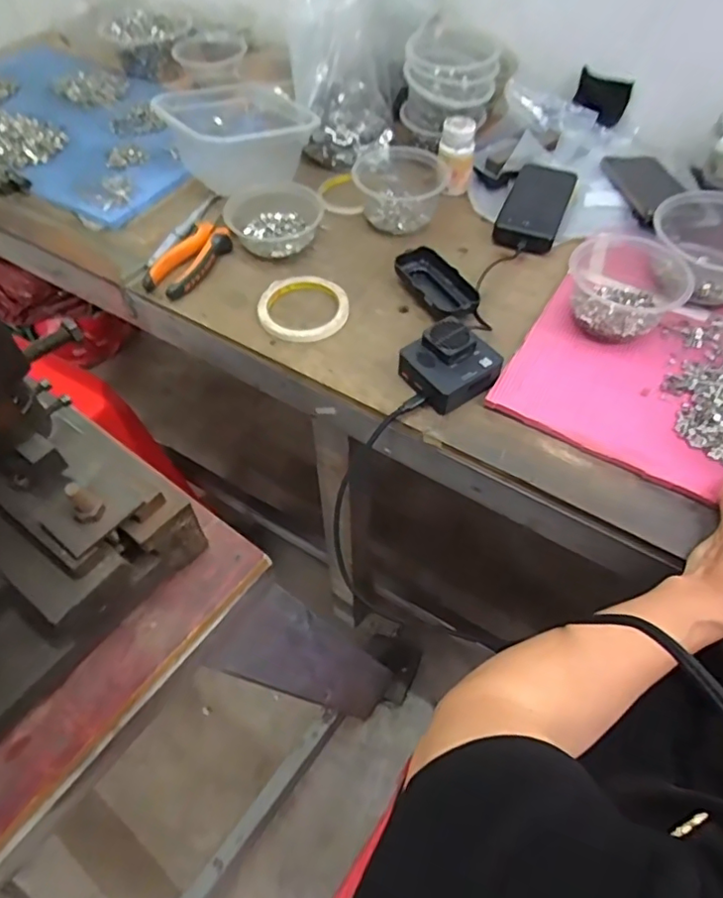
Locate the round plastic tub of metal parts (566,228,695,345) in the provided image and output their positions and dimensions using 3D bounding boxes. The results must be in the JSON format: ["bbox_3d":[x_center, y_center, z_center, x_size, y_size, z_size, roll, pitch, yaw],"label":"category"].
[{"bbox_3d":[0.274,-0.168,0.604,0.117,0.057,0.120,1,54,-1],"label":"round plastic tub of metal parts"}]

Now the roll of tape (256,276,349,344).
[{"bbox_3d":[-0.064,-0.154,0.631,0.098,0.011,0.097,1,54,-1],"label":"roll of tape"}]

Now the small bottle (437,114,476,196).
[{"bbox_3d":[0.123,-0.380,0.748,0.042,0.085,0.049,17,56,11],"label":"small bottle"}]

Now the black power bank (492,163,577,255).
[{"bbox_3d":[0.225,-0.314,0.739,0.073,0.029,0.178,19,56,12],"label":"black power bank"}]

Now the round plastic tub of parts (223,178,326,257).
[{"bbox_3d":[-0.105,-0.277,0.689,0.107,0.047,0.091,1,54,-1],"label":"round plastic tub of parts"}]

